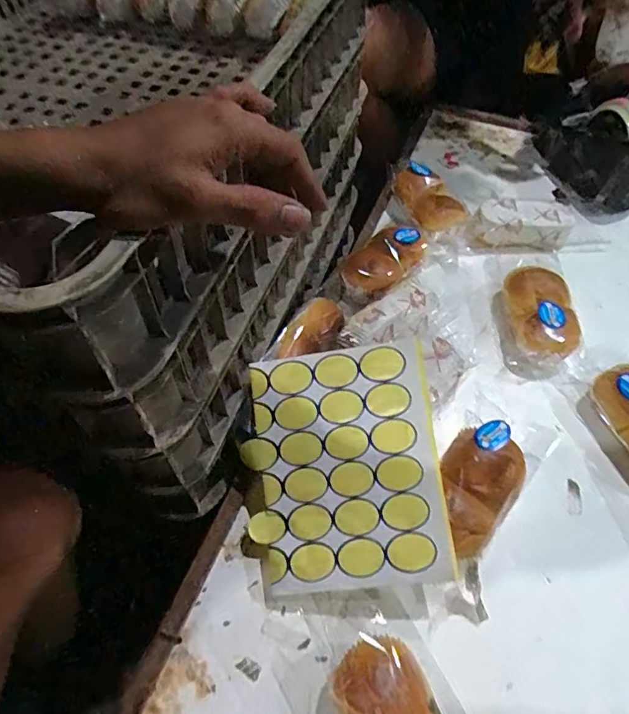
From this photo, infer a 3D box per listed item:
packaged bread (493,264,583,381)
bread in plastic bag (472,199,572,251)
[{"bbox_3d":[0.272,-0.047,0.589,0.081,0.041,0.136,3,56,3],"label":"packaged bread"},{"bbox_3d":[0.295,-0.187,0.688,0.143,0.040,0.074,-6,56,-3],"label":"bread in plastic bag"}]

